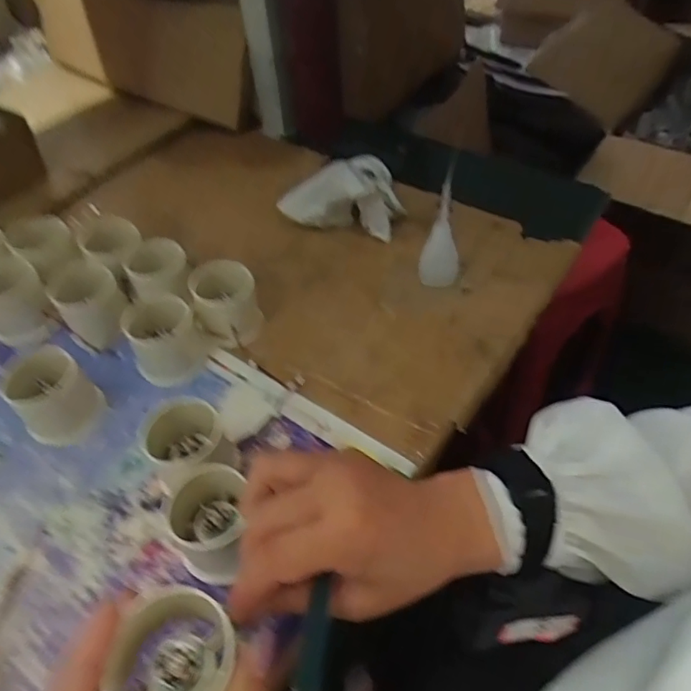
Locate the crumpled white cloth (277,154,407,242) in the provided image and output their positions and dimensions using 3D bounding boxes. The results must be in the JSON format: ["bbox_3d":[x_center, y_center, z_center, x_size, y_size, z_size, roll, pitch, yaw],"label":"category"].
[{"bbox_3d":[0.003,-0.166,0.554,0.113,0.060,0.090,13,51,12],"label":"crumpled white cloth"}]

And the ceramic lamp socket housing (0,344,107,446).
[{"bbox_3d":[-0.215,0.037,0.390,0.053,0.057,0.044,-37,58,-26],"label":"ceramic lamp socket housing"}]

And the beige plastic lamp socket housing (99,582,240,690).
[{"bbox_3d":[-0.071,0.138,0.225,0.047,0.045,0.054,12,51,11],"label":"beige plastic lamp socket housing"}]

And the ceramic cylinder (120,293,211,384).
[{"bbox_3d":[-0.144,-0.007,0.428,0.059,0.050,0.057,0,50,1],"label":"ceramic cylinder"}]

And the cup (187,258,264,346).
[{"bbox_3d":[-0.102,-0.036,0.447,0.053,0.060,0.050,0,50,1],"label":"cup"}]

